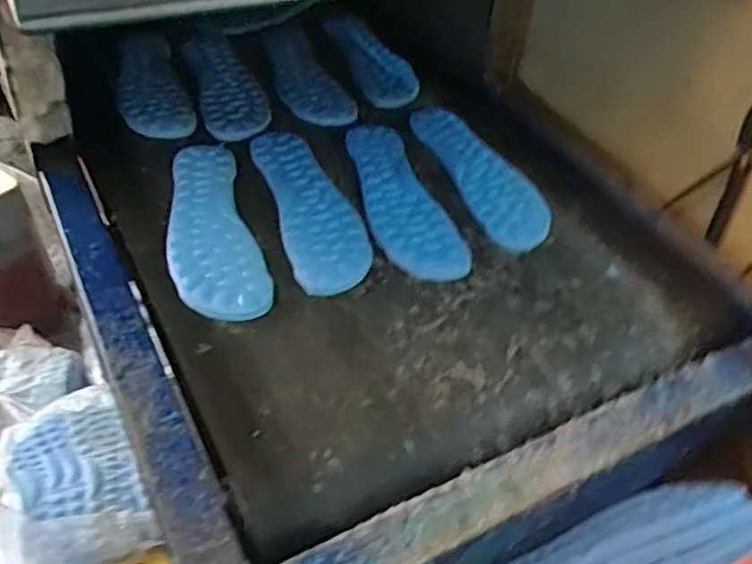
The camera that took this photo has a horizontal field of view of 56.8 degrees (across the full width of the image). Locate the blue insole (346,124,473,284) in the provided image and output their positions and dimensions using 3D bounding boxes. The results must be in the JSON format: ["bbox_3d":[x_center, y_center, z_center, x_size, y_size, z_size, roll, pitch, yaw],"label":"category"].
[{"bbox_3d":[0.022,-0.099,0.755,0.083,0.007,0.259,-9,46,-14],"label":"blue insole"}]

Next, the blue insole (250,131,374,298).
[{"bbox_3d":[-0.068,-0.085,0.728,0.081,0.011,0.247,-11,46,-15],"label":"blue insole"}]

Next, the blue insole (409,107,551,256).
[{"bbox_3d":[0.120,-0.135,0.807,0.093,0.016,0.271,-10,46,-15],"label":"blue insole"}]

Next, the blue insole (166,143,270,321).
[{"bbox_3d":[-0.167,-0.060,0.693,0.082,0.014,0.258,-10,46,-15],"label":"blue insole"}]

